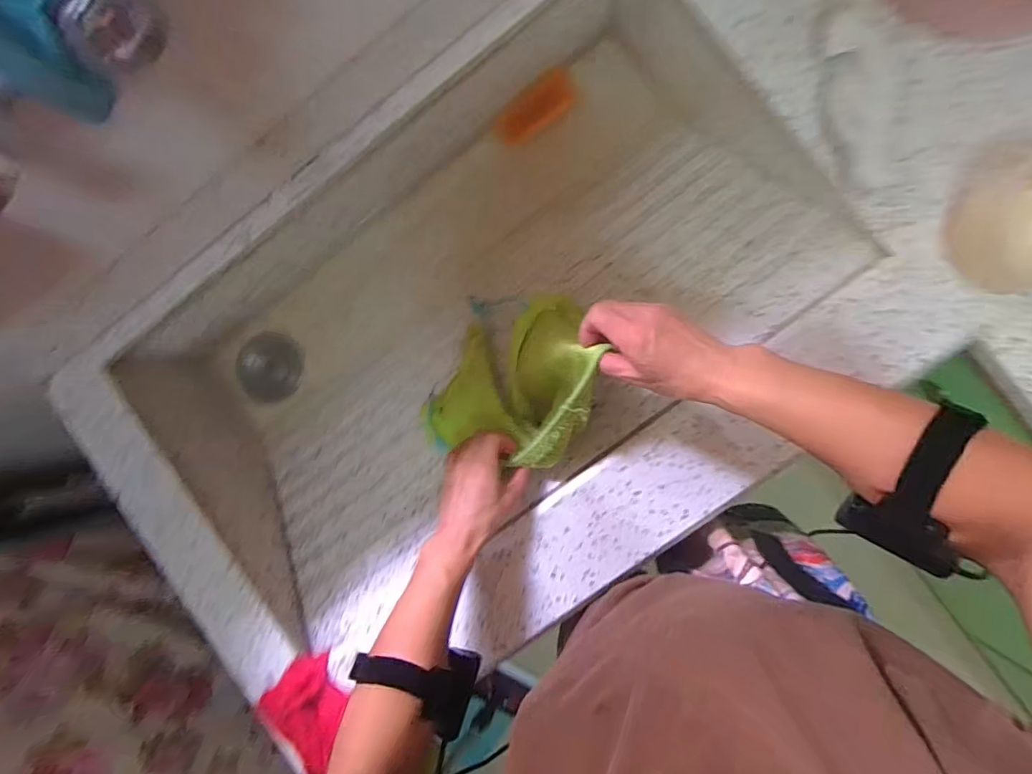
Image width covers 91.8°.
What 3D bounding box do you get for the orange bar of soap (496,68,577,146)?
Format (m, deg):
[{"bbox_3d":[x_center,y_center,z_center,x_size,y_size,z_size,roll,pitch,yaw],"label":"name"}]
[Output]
[{"bbox_3d":[0.028,-0.408,0.734,0.122,0.018,0.058,-35,90,4],"label":"orange bar of soap"}]

